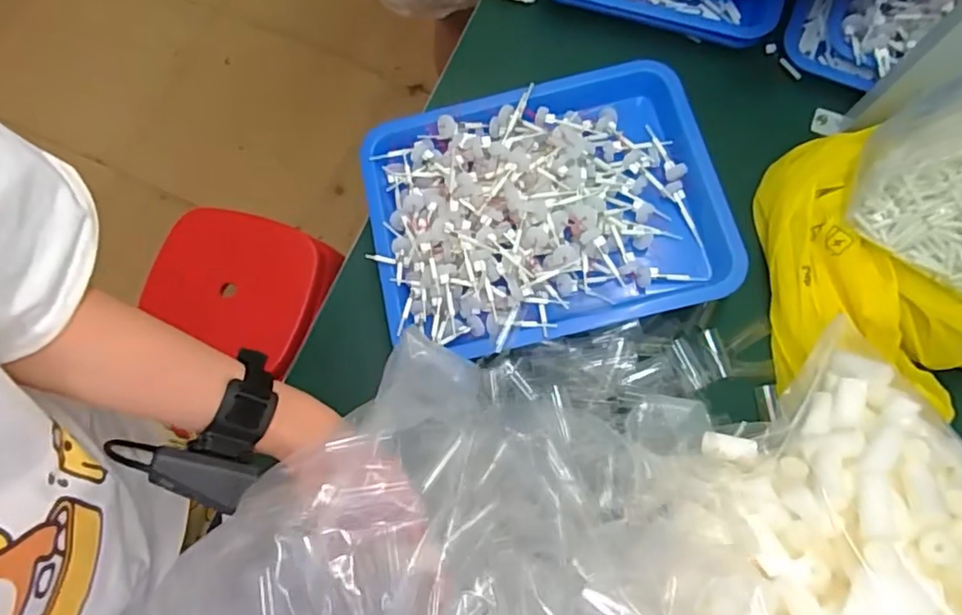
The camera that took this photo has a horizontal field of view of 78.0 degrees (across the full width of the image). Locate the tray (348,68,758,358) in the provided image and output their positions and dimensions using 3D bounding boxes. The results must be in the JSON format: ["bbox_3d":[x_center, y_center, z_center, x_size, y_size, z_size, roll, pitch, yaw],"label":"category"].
[{"bbox_3d":[0.063,-0.099,0.584,0.340,0.063,0.259,-13,76,-2],"label":"tray"}]

